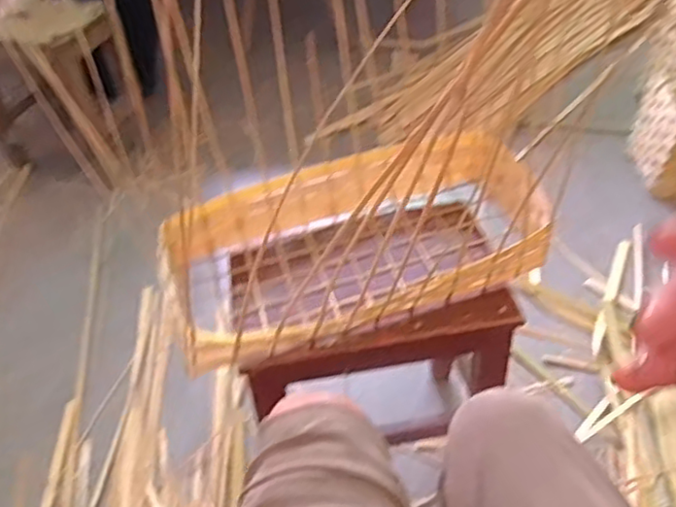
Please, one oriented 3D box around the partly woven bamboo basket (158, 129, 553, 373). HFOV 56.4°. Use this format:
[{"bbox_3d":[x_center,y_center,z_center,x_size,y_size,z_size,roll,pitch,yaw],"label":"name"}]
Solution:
[{"bbox_3d":[0.025,-0.008,0.754,0.433,0.085,0.248,-15,43,-13],"label":"partly woven bamboo basket"}]

